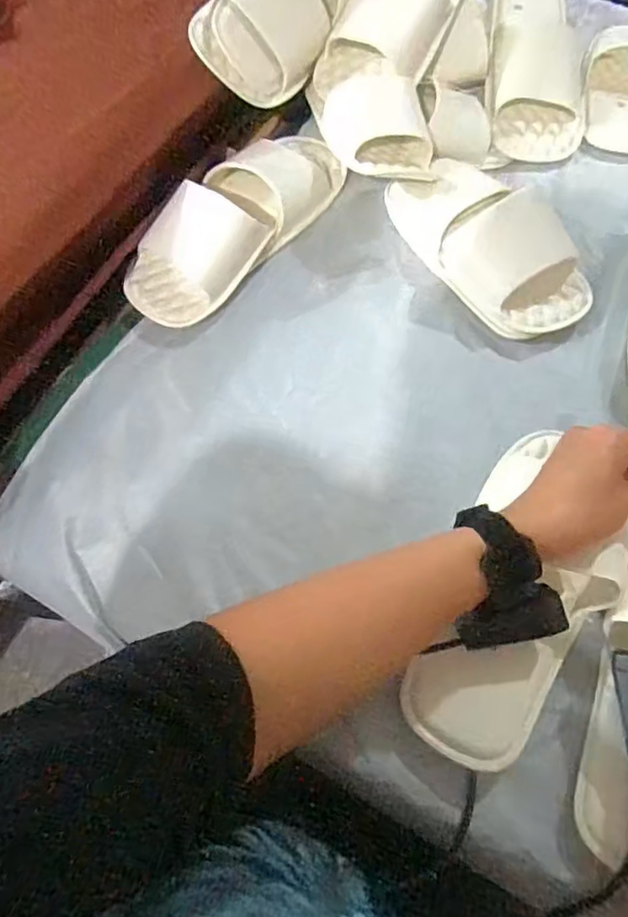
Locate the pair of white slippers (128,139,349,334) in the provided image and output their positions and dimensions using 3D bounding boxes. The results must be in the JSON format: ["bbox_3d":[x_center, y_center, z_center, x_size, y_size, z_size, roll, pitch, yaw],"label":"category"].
[{"bbox_3d":[-0.073,-0.231,0.557,0.099,0.078,0.254,34,69,14],"label":"pair of white slippers"}]

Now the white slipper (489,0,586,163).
[{"bbox_3d":[0.251,-0.453,0.649,0.115,0.074,0.248,6,78,2],"label":"white slipper"}]

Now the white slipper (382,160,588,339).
[{"bbox_3d":[0.165,-0.216,0.556,0.104,0.069,0.227,-28,69,-13],"label":"white slipper"}]

